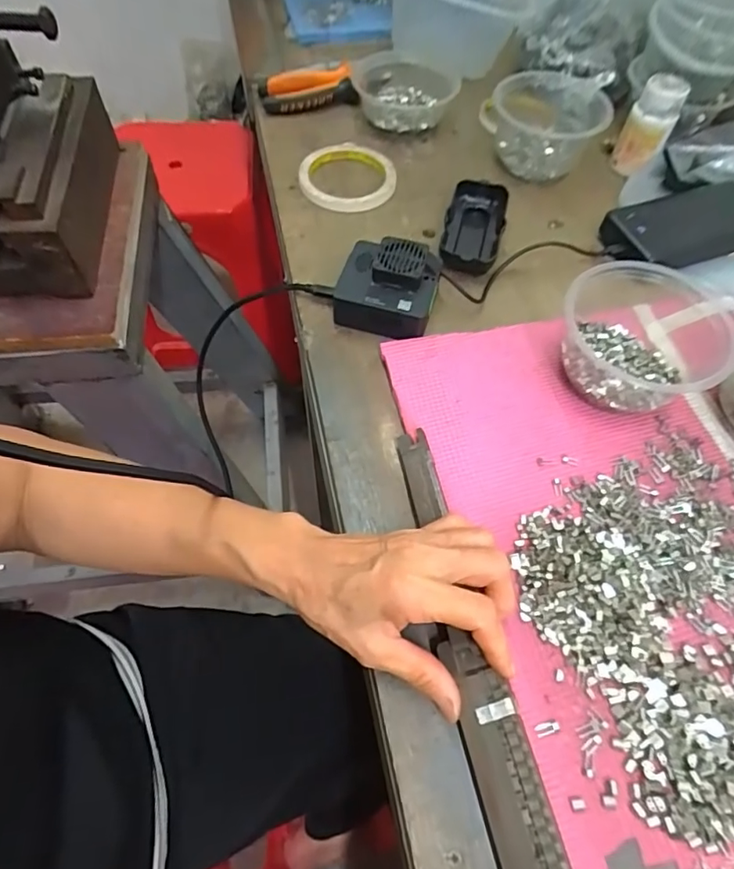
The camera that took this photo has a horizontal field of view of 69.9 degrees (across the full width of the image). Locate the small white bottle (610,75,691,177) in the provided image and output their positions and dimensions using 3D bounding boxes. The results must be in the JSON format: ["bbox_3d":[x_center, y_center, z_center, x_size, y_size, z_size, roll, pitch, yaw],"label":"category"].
[{"bbox_3d":[0.283,-0.311,0.528,0.044,0.076,0.037,14,62,8],"label":"small white bottle"}]

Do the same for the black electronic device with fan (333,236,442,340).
[{"bbox_3d":[0.016,-0.124,0.436,0.080,0.040,0.076,15,61,7],"label":"black electronic device with fan"}]

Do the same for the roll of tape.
[{"bbox_3d":[-0.020,-0.264,0.533,0.098,0.015,0.098,0,60,1],"label":"roll of tape"}]

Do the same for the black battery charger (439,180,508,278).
[{"bbox_3d":[0.100,-0.193,0.493,0.053,0.027,0.112,15,62,9],"label":"black battery charger"}]

